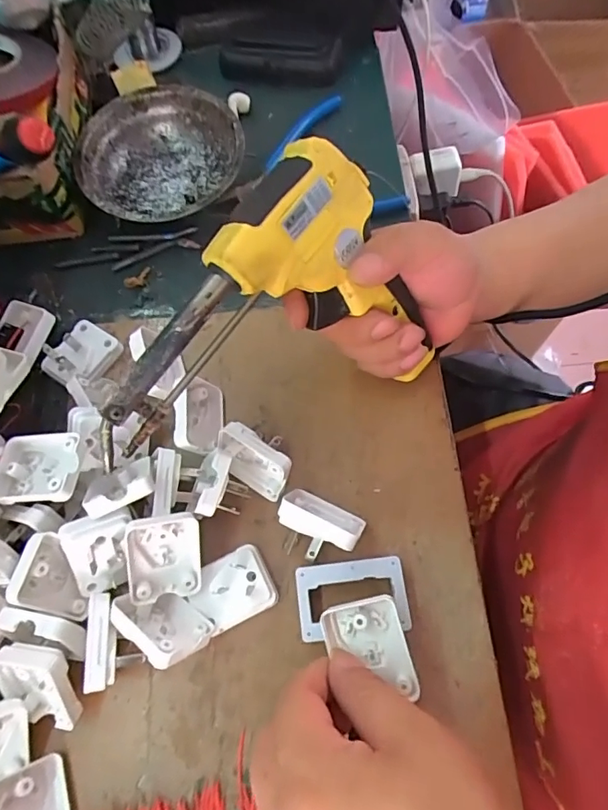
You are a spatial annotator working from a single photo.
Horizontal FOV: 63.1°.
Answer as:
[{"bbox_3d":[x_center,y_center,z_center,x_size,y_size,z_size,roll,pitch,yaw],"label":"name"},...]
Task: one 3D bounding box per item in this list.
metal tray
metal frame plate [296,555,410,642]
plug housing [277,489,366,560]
[{"bbox_3d":[-0.110,-0.191,0.396,0.128,0.041,0.126,-6,68,3],"label":"metal tray"},{"bbox_3d":[0.027,0.110,0.285,0.061,0.016,0.039,-8,68,2],"label":"metal frame plate"},{"bbox_3d":[0.010,0.071,0.291,0.049,0.037,0.039,16,70,9],"label":"plug housing"}]

